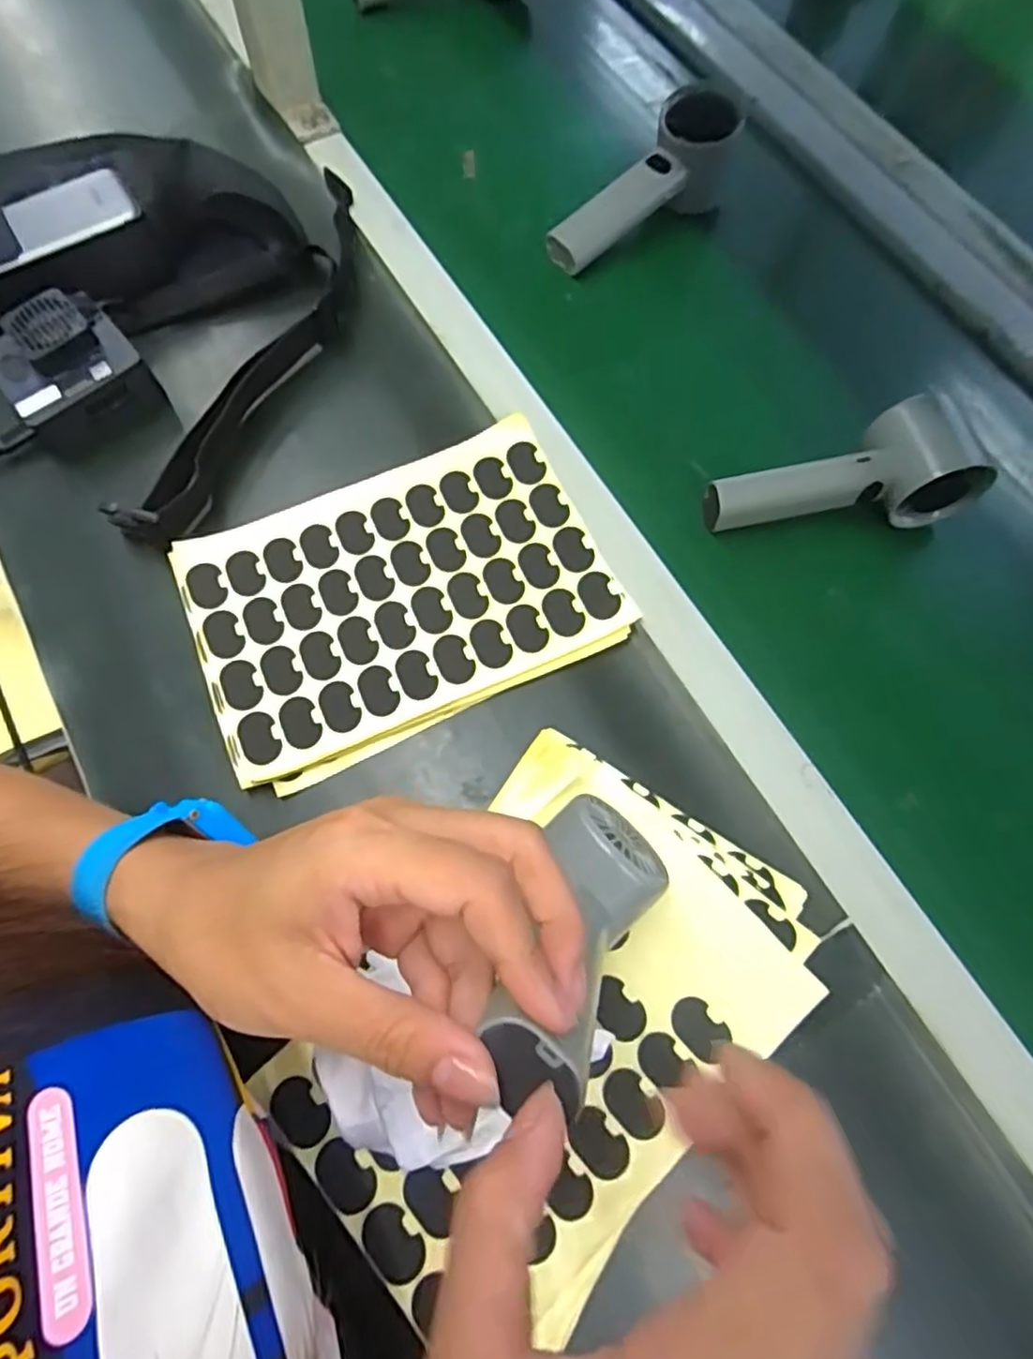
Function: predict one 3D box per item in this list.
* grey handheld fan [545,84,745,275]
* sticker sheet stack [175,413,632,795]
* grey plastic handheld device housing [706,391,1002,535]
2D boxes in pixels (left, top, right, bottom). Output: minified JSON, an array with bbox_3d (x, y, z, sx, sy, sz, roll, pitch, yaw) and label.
[{"bbox_3d":[0.091,-0.342,0.480,0.151,0.058,0.054,-43,75,-15],"label":"grey handheld fan"},{"bbox_3d":[-0.067,-0.048,0.391,0.223,0.020,0.154,-24,72,-9],"label":"sticker sheet stack"},{"bbox_3d":[0.189,-0.122,0.403,0.156,0.052,0.051,-8,69,-3],"label":"grey plastic handheld device housing"}]

